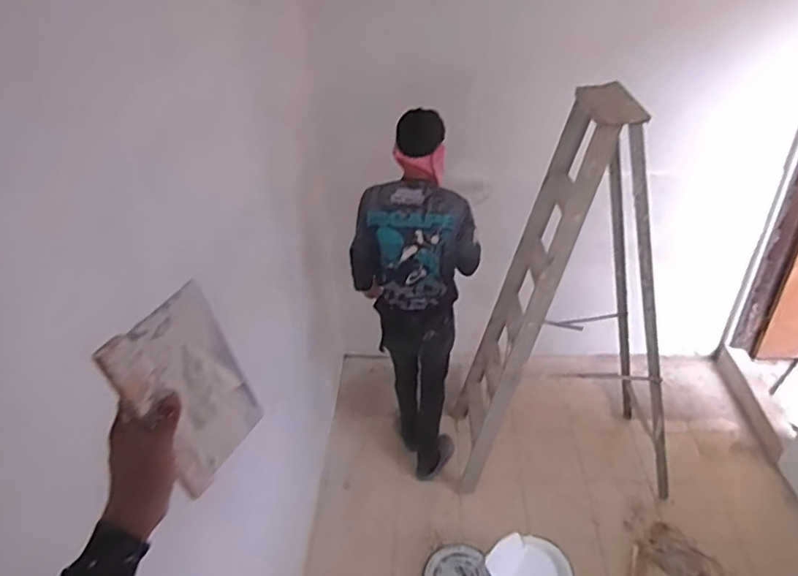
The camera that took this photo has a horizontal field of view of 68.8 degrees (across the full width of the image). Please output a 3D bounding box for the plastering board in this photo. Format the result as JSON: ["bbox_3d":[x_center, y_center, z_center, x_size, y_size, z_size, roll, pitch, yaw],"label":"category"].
[{"bbox_3d":[-0.206,0.103,0.587,0.015,0.202,0.119,6,41,29],"label":"plastering board"}]

